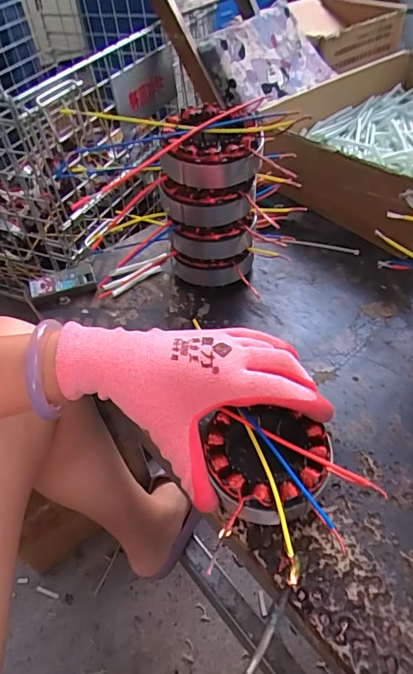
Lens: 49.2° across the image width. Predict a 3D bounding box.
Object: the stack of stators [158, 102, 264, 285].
[{"bbox_3d":[0.005,-0.119,0.428,0.086,0.159,0.074,-4,48,1],"label":"stack of stators"}]

